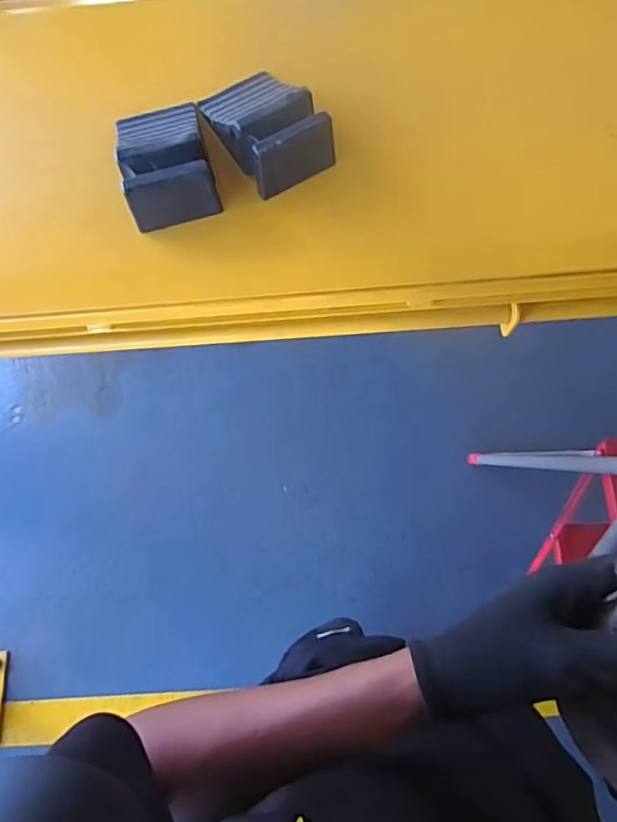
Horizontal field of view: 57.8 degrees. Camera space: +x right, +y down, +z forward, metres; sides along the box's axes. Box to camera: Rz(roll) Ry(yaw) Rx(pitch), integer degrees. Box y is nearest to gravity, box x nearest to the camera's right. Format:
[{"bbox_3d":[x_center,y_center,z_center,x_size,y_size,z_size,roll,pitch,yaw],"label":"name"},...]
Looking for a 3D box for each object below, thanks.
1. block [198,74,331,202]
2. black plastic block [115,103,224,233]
[{"bbox_3d":[-0.052,-0.337,0.633,0.093,0.062,0.174,-29,73,-7],"label":"block"},{"bbox_3d":[-0.165,-0.298,0.627,0.092,0.057,0.177,-15,72,-2],"label":"black plastic block"}]

